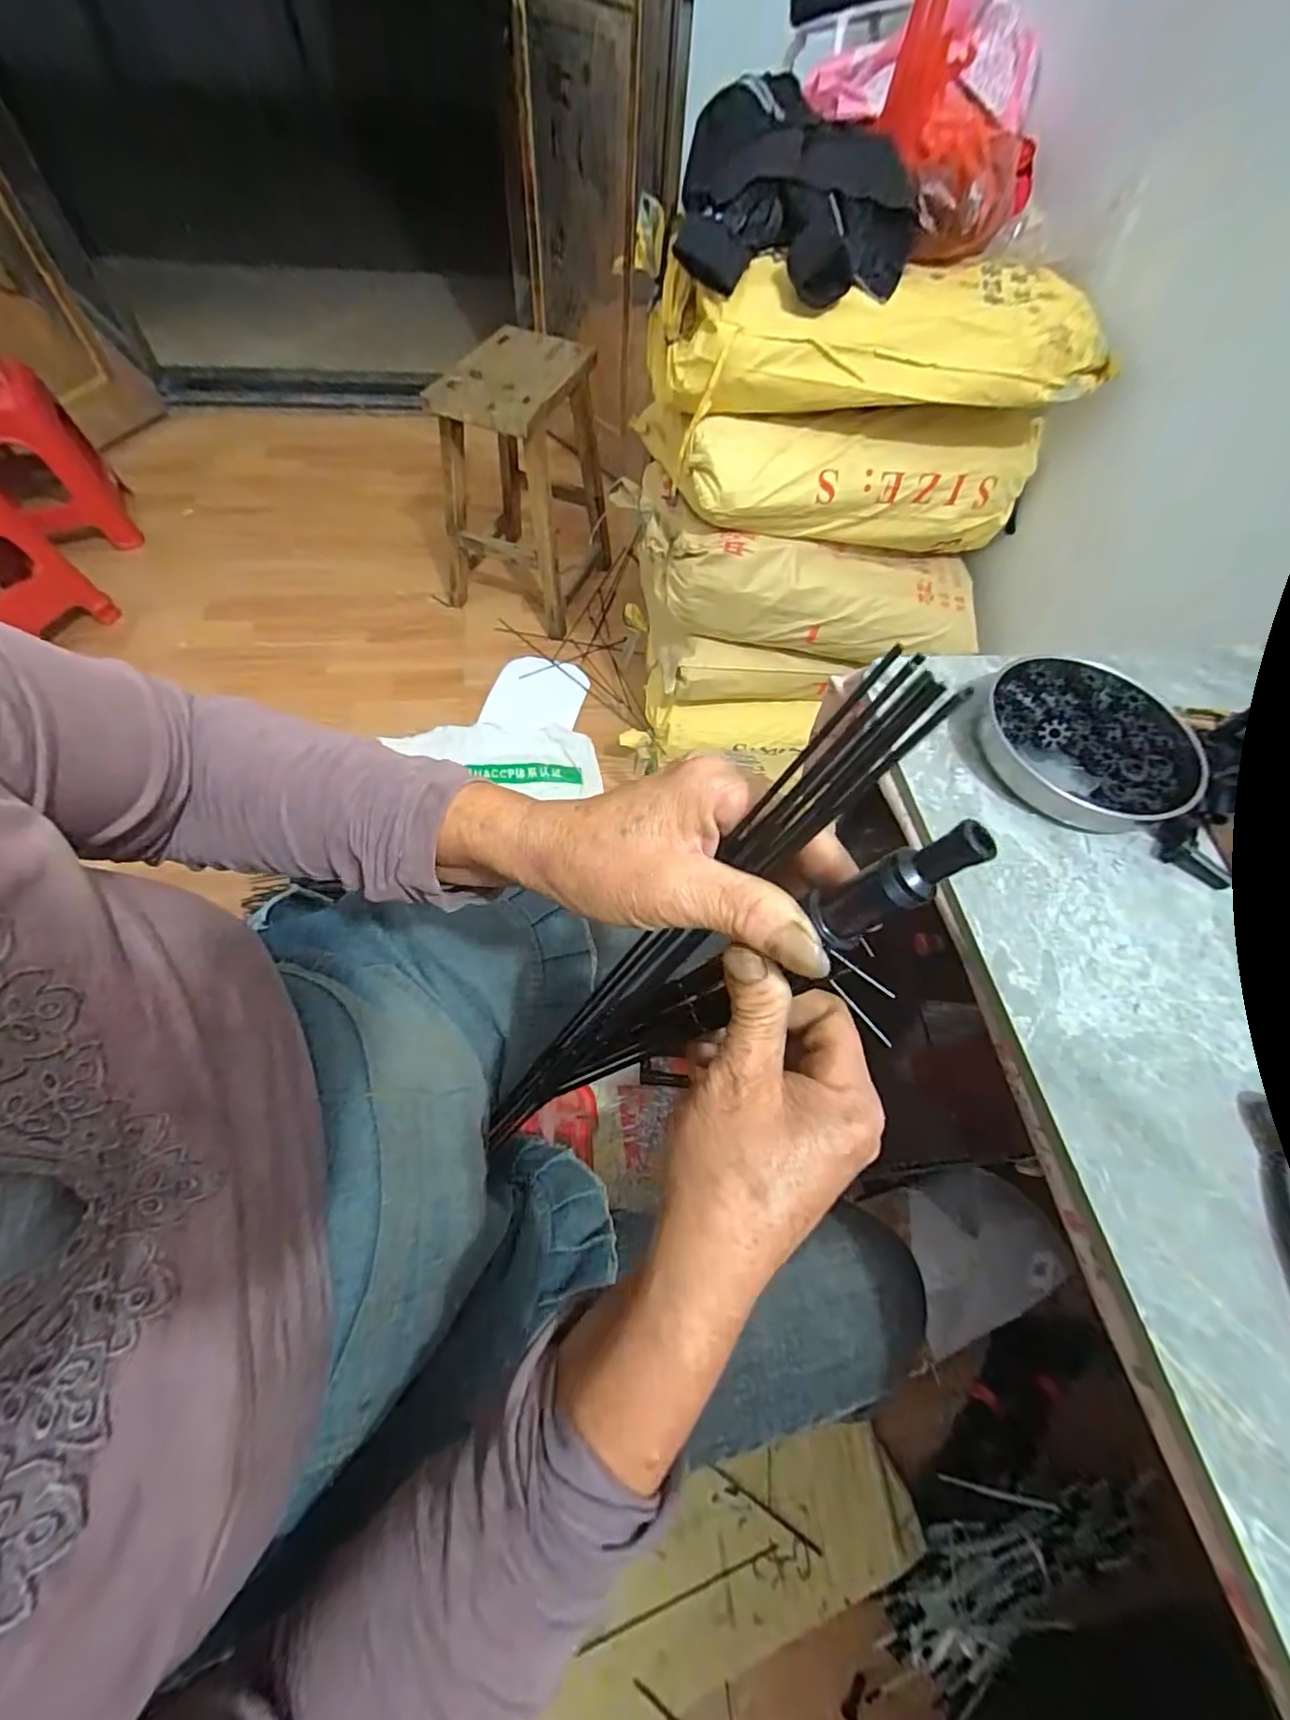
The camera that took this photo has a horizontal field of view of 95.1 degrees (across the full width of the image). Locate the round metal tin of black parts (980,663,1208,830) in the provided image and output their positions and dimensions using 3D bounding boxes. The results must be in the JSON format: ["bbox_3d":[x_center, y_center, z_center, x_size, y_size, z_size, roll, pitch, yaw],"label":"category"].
[{"bbox_3d":[0.299,-0.081,0.403,0.141,0.026,0.129,2,59,-3],"label":"round metal tin of black parts"}]

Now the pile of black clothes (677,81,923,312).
[{"bbox_3d":[0.202,-0.864,0.770,0.301,0.131,0.247,7,59,0],"label":"pile of black clothes"}]

